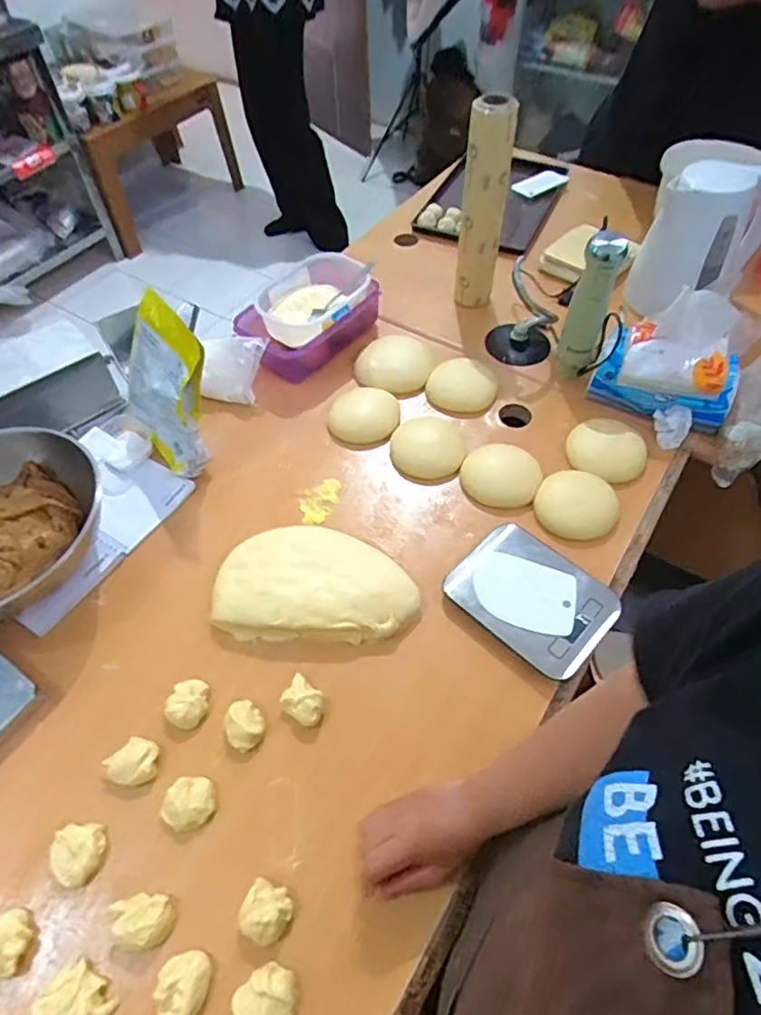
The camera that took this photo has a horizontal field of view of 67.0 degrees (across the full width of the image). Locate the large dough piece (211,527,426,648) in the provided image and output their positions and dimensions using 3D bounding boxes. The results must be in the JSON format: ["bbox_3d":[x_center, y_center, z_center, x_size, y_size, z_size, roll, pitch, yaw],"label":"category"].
[{"bbox_3d":[-0.074,0.086,0.681,0.232,0.038,0.135,2,56,1],"label":"large dough piece"}]

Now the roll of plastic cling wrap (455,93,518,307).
[{"bbox_3d":[0.160,-0.464,0.903,0.068,0.297,0.051,4,54,4],"label":"roll of plastic cling wrap"}]

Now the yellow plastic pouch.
[{"bbox_3d":[-0.284,-0.155,0.752,0.172,0.211,0.031,41,42,25],"label":"yellow plastic pouch"}]

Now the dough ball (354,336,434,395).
[{"bbox_3d":[0.021,-0.221,0.910,0.122,0.058,0.086,-2,56,-1],"label":"dough ball"}]

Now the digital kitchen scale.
[{"bbox_3d":[0.177,0.103,0.674,0.172,0.020,0.138,38,64,23],"label":"digital kitchen scale"}]

